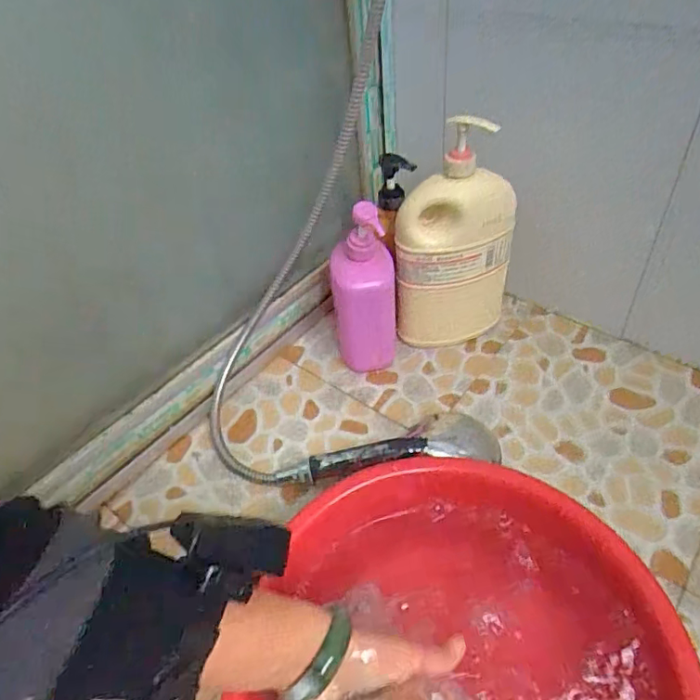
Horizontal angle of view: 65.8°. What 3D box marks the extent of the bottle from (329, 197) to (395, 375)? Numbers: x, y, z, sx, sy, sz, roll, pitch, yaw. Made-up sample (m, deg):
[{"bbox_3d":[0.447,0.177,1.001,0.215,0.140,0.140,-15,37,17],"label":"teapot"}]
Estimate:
[{"bbox_3d":[0.017,-0.068,0.708,0.082,0.244,0.056,-9,45,-4],"label":"bottle"}]

